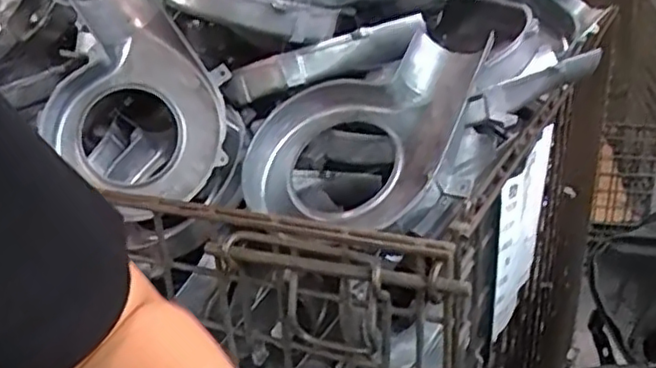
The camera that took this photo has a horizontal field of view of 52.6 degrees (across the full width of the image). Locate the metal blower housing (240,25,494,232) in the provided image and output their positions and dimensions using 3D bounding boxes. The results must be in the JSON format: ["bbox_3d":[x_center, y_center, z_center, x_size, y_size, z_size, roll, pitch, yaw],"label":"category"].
[{"bbox_3d":[0.029,-0.047,0.522,0.153,0.062,0.193,21,72,25],"label":"metal blower housing"}]

